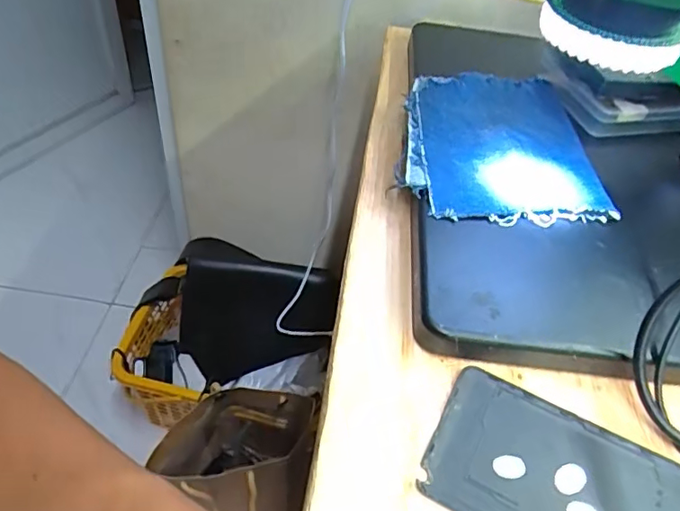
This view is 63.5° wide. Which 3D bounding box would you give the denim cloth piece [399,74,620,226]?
[{"bbox_3d":[0.112,-0.086,0.403,0.131,0.008,0.170,4,46,-4],"label":"denim cloth piece"}]

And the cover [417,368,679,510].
[{"bbox_3d":[0.115,0.112,0.254,0.145,0.005,0.079,23,49,13],"label":"cover"}]

